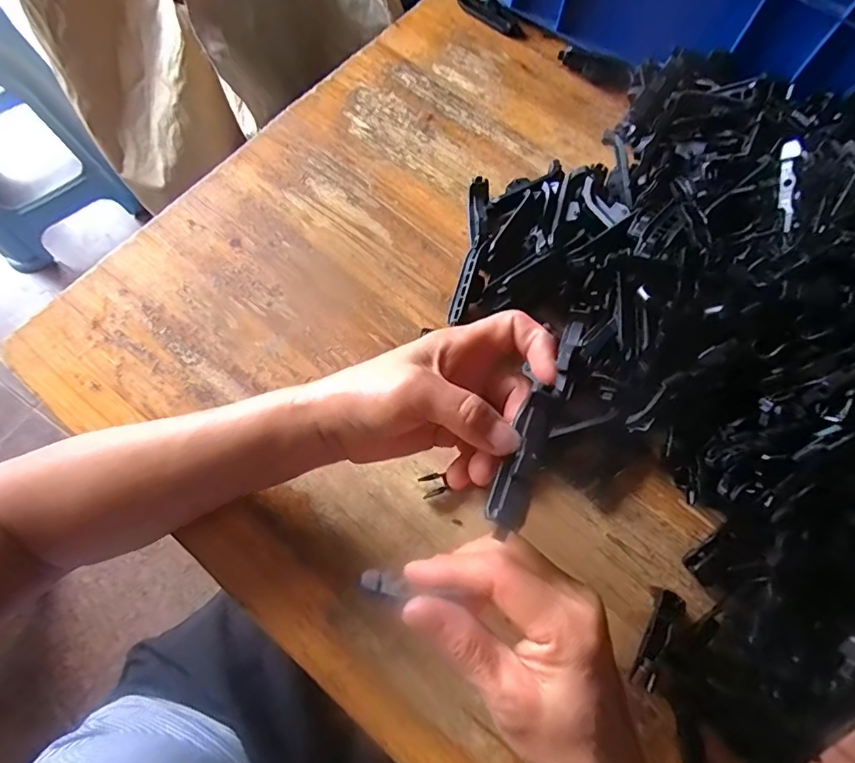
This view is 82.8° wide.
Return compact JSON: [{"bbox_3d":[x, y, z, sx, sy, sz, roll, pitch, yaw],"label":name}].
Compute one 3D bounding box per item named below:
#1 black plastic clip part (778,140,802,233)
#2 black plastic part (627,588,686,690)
[{"bbox_3d":[0.205,-0.111,0.276,0.007,0.005,0.052,6,87,1],"label":"black plastic clip part"},{"bbox_3d":[0.136,0.153,0.287,0.016,0.004,0.056,31,73,9],"label":"black plastic part"}]

